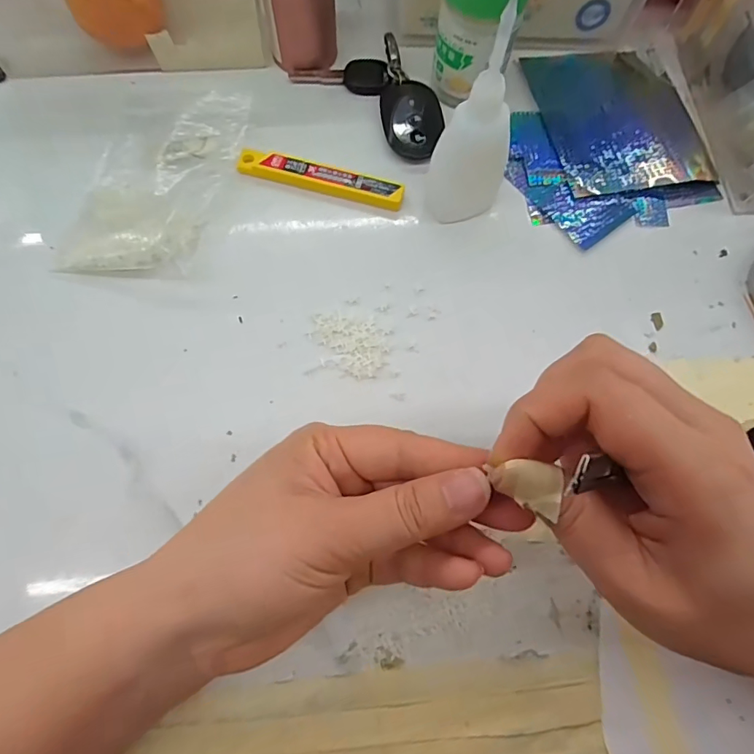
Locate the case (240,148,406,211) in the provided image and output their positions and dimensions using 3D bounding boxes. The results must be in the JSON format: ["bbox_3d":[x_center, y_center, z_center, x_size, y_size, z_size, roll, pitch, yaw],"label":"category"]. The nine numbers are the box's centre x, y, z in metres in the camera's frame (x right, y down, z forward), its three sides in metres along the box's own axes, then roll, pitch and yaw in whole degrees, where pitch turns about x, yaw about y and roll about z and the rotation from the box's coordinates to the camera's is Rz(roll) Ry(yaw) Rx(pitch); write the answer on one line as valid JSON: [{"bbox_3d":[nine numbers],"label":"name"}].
[{"bbox_3d":[-0.035,-0.120,0.292,0.102,0.007,0.018,15,71,3],"label":"case"}]

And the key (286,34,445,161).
[{"bbox_3d":[0.001,-0.179,0.312,0.069,0.011,0.103,-28,74,-11],"label":"key"}]

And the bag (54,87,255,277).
[{"bbox_3d":[-0.130,-0.114,0.280,0.080,0.018,0.128,14,71,3],"label":"bag"}]

